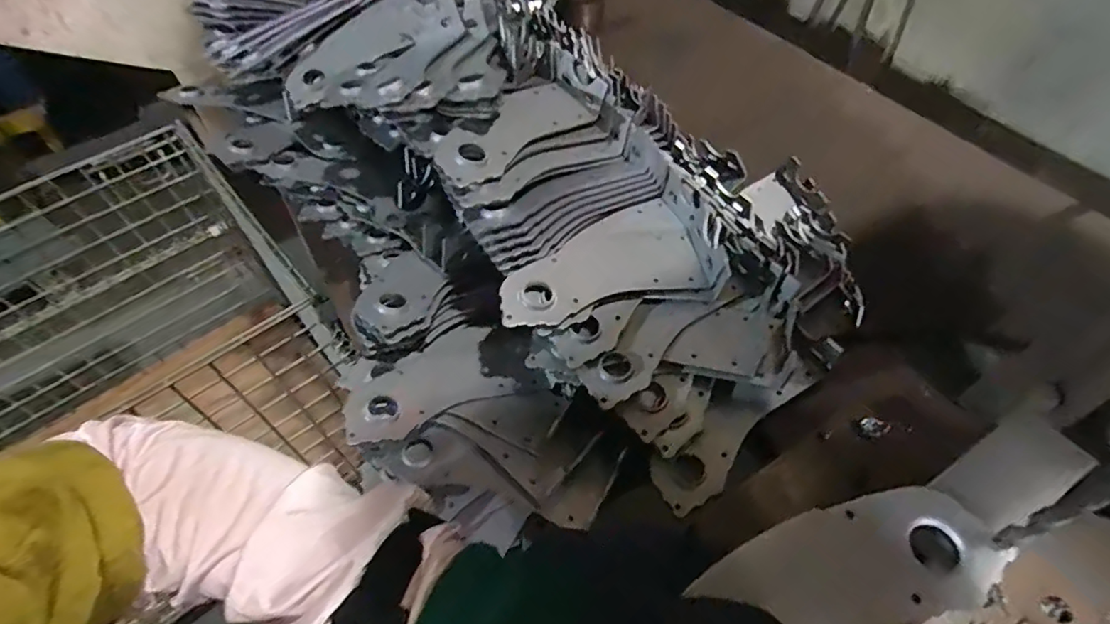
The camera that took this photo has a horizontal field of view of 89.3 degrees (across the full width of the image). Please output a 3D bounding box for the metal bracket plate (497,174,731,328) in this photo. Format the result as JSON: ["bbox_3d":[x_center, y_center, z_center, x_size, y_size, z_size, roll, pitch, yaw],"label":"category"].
[{"bbox_3d":[0.040,-0.050,0.454,0.183,0.031,0.107,-10,55,-16],"label":"metal bracket plate"}]

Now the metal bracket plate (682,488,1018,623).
[{"bbox_3d":[0.122,0.130,0.257,0.170,0.004,0.069,-27,56,-17],"label":"metal bracket plate"}]

